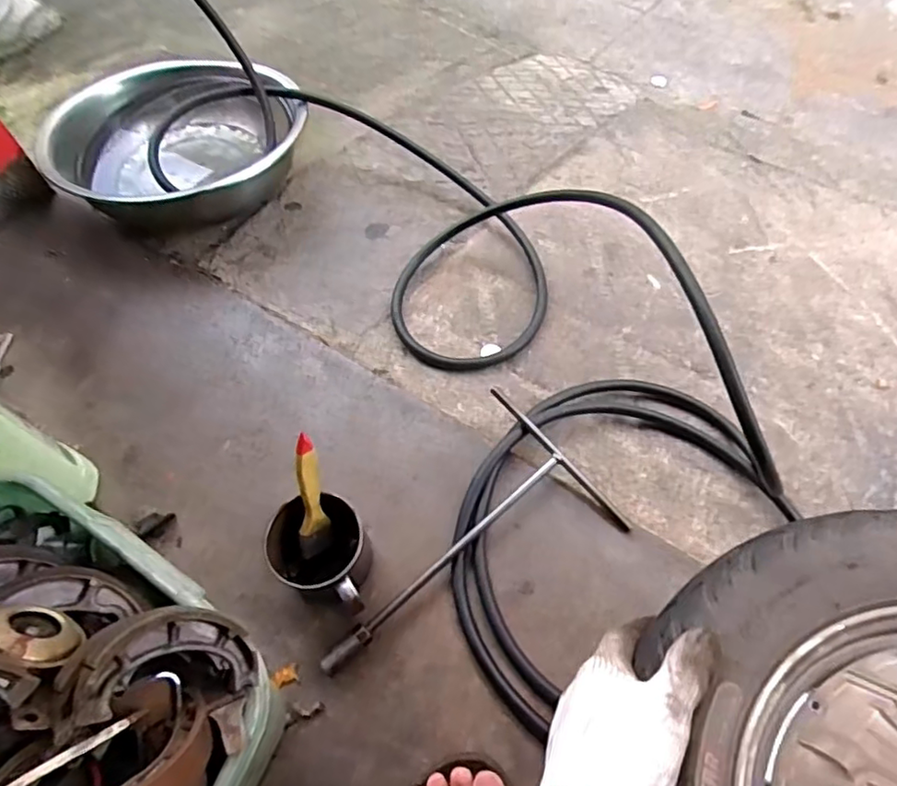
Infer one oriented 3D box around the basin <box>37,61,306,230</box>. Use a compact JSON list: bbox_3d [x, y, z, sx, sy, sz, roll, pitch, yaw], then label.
[{"bbox_3d":[-0.363,-0.336,0.863,0.287,0.107,0.287,1,55,-1],"label":"basin"}]

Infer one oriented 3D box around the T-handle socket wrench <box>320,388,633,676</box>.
[{"bbox_3d":[0.018,0.148,0.577,0.184,0.047,0.307,38,62,22],"label":"T-handle socket wrench"}]

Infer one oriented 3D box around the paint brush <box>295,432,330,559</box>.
[{"bbox_3d":[-0.121,0.093,0.557,0.022,0.129,0.019,0,32,-2],"label":"paint brush"}]

